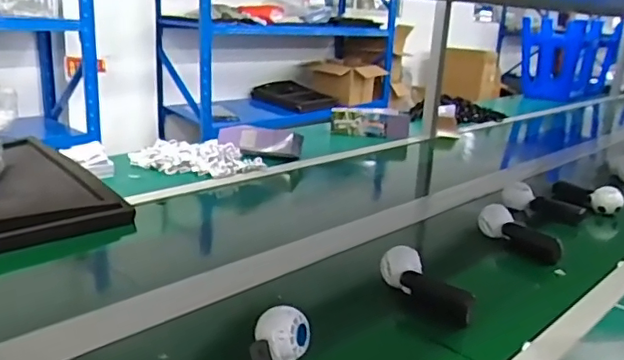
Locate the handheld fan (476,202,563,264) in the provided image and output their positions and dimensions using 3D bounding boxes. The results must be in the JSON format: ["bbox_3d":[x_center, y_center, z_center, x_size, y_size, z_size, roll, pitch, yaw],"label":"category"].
[{"bbox_3d":[0.387,0.100,1.081,0.051,0.071,0.163,-13,23,-40],"label":"handheld fan"}]

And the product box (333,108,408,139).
[{"bbox_3d":[0.201,-0.198,1.970,0.268,0.095,0.064,5,18,10],"label":"product box"}]

